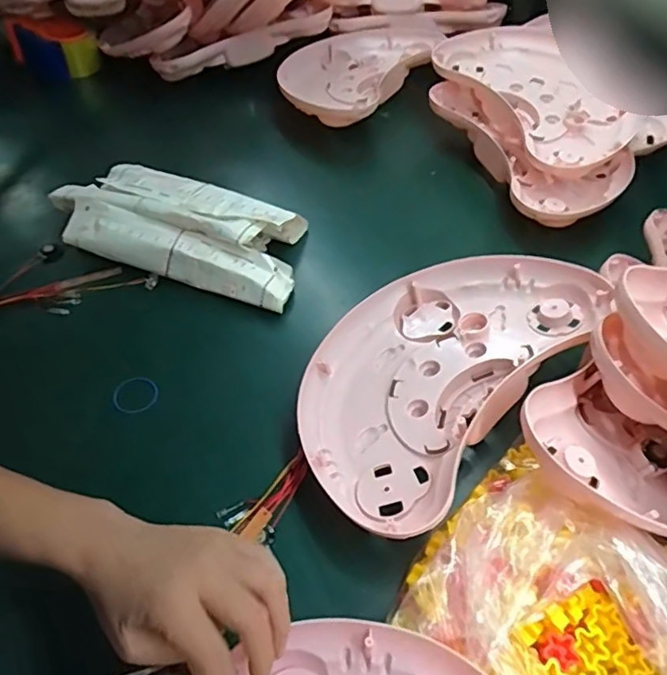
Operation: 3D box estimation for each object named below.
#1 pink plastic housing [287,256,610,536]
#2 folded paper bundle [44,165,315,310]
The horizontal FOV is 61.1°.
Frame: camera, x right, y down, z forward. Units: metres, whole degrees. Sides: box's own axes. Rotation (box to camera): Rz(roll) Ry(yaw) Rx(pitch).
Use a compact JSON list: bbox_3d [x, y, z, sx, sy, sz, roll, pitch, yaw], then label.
[{"bbox_3d":[0.094,0.022,0.561,0.212,0.082,0.334,36,58,25],"label":"pink plastic housing"},{"bbox_3d":[-0.192,-0.147,0.732,0.343,0.054,0.167,17,51,13],"label":"folded paper bundle"}]

